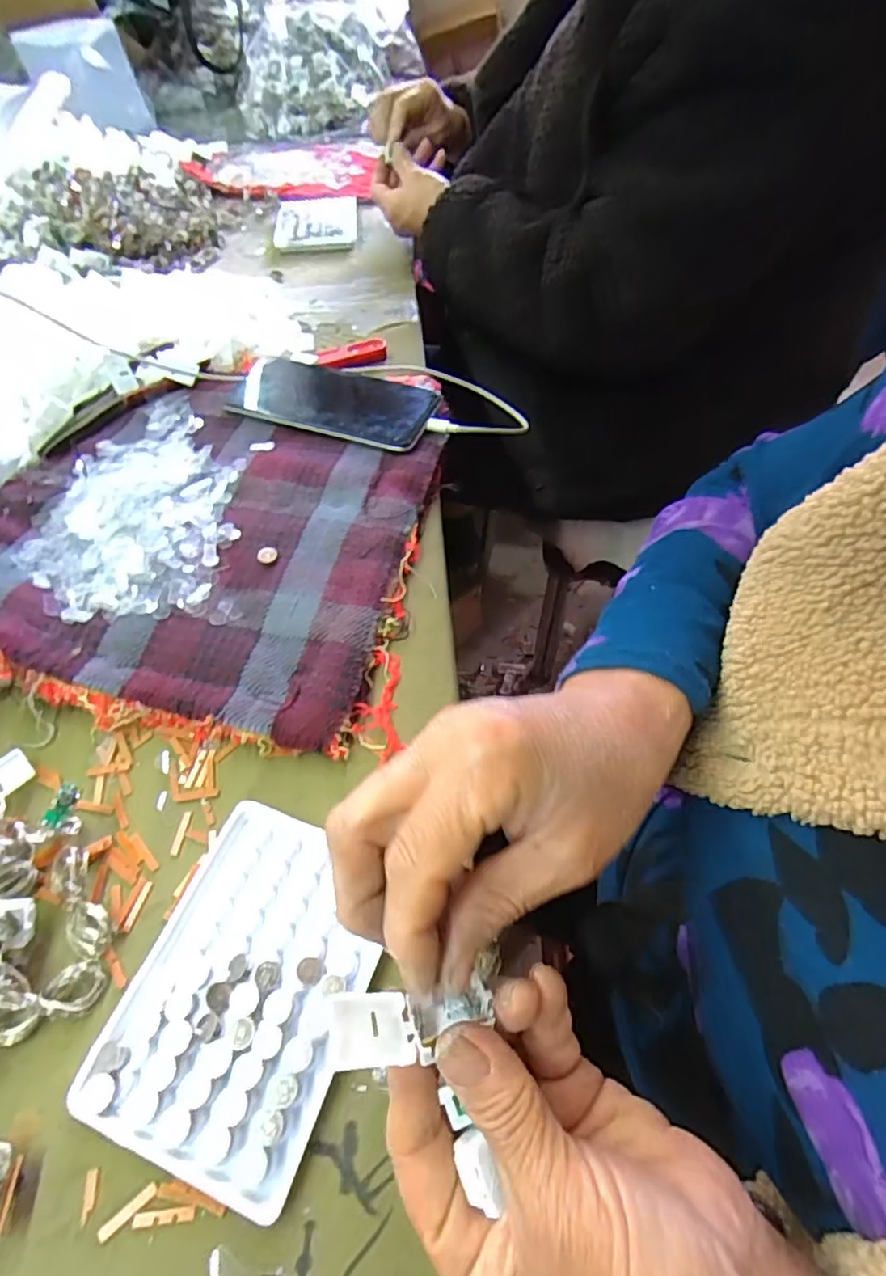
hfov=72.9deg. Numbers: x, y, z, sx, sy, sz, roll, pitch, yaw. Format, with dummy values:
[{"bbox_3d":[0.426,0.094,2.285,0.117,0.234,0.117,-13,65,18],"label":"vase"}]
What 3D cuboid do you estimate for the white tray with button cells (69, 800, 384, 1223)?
[{"bbox_3d":[-0.082,0.141,0.254,0.095,0.008,0.128,16,56,13],"label":"white tray with button cells"}]

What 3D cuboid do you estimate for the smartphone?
[{"bbox_3d":[-0.093,-0.193,0.475,0.177,0.011,0.082,16,56,13],"label":"smartphone"}]

